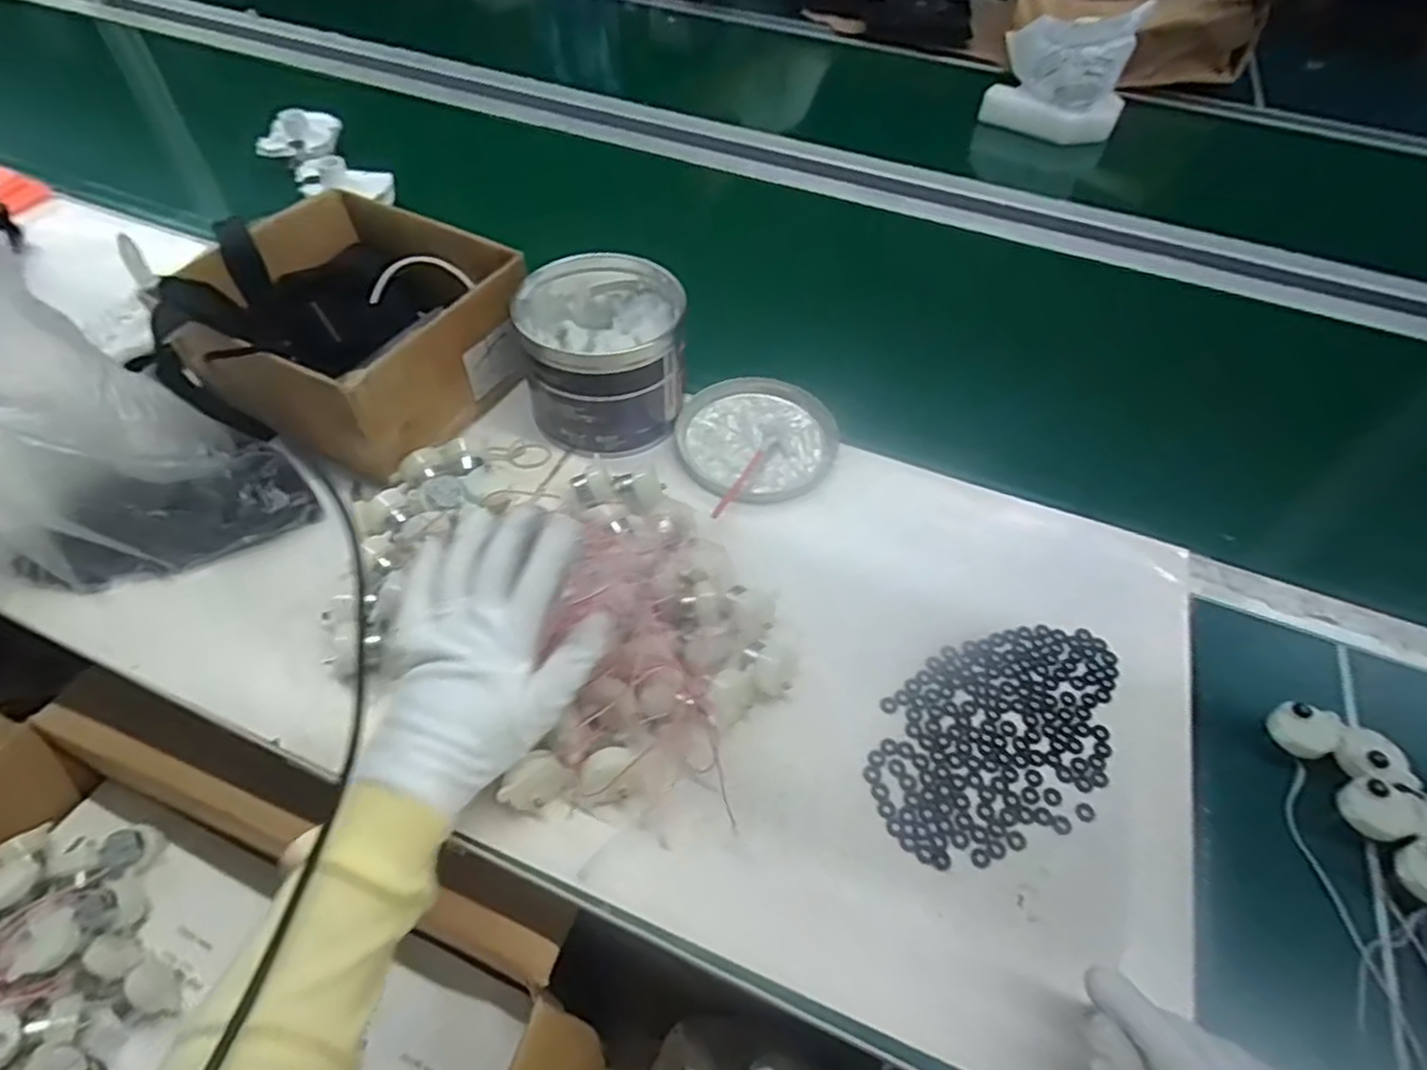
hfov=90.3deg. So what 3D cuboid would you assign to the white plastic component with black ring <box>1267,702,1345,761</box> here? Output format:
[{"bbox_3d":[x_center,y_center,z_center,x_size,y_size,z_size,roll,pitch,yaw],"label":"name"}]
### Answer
[{"bbox_3d":[0.366,0.120,0.440,0.037,0.027,0.033,-21,57,-18],"label":"white plastic component with black ring"}]

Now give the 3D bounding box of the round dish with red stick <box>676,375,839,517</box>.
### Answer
[{"bbox_3d":[0.037,-0.079,0.583,0.130,0.018,0.120,1,53,-2],"label":"round dish with red stick"}]

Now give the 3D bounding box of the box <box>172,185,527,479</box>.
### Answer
[{"bbox_3d":[-0.277,-0.164,0.568,0.205,0.109,0.188,28,57,17],"label":"box"}]

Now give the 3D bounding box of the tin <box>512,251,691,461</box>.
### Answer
[{"bbox_3d":[-0.087,-0.150,0.567,0.121,0.107,0.132,1,53,-2],"label":"tin"}]

